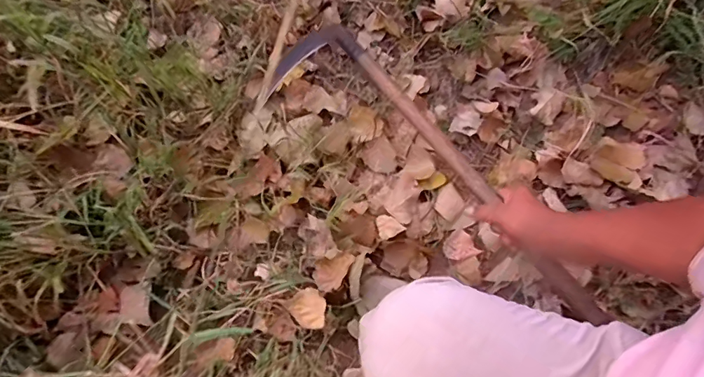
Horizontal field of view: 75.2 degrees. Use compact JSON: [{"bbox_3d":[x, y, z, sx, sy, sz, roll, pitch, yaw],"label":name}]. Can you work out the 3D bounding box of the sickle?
[{"bbox_3d":[0.102,-0.071,0.666,0.628,0.175,0.026,36,32,27],"label":"sickle"}]

